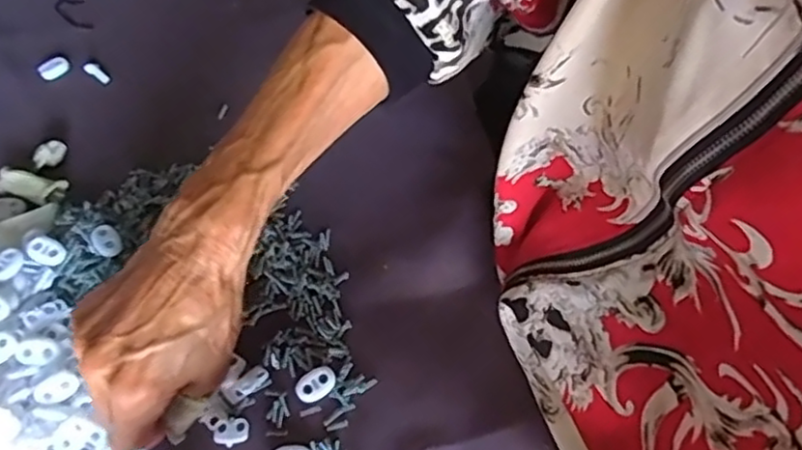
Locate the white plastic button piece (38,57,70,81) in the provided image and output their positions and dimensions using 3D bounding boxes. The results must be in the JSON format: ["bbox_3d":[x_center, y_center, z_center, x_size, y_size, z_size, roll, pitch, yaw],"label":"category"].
[{"bbox_3d":[-0.262,-0.119,0.500,0.022,0.007,0.011,-36,66,-18],"label":"white plastic button piece"}]

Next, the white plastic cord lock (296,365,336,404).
[{"bbox_3d":[-0.047,0.089,0.369,0.023,0.005,0.015,-35,65,-17],"label":"white plastic cord lock"}]

